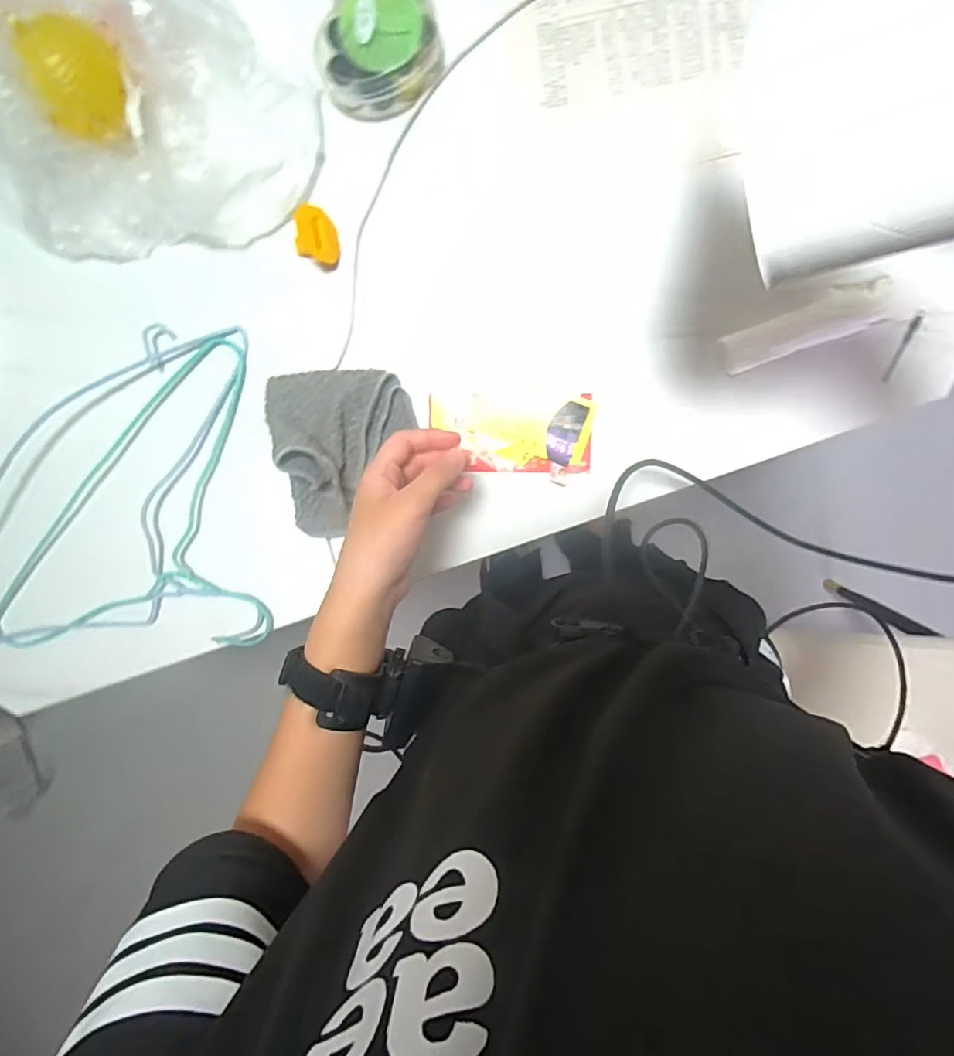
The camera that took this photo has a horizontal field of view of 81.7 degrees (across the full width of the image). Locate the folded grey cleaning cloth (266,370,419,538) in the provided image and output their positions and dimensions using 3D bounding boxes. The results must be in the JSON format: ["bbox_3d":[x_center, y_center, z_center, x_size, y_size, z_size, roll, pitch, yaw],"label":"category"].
[{"bbox_3d":[-0.115,-0.063,0.463,0.130,0.050,0.142,-5,98,5],"label":"folded grey cleaning cloth"}]

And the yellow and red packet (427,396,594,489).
[{"bbox_3d":[0.029,-0.079,0.472,0.136,0.014,0.070,1,97,3],"label":"yellow and red packet"}]

